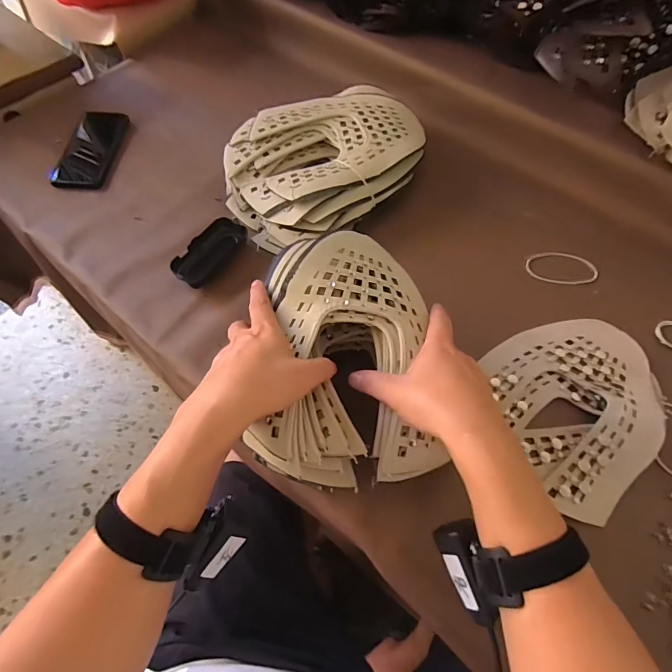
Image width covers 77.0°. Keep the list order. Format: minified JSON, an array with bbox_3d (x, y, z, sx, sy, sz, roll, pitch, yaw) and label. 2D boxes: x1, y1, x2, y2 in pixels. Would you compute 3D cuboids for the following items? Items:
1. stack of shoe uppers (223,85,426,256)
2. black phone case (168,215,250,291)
[{"bbox_3d":[-0.019,-0.260,0.626,0.294,0.071,0.234,-33,67,-18],"label":"stack of shoe uppers"},{"bbox_3d":[-0.170,-0.111,0.568,0.051,0.026,0.108,29,65,14],"label":"black phone case"}]

